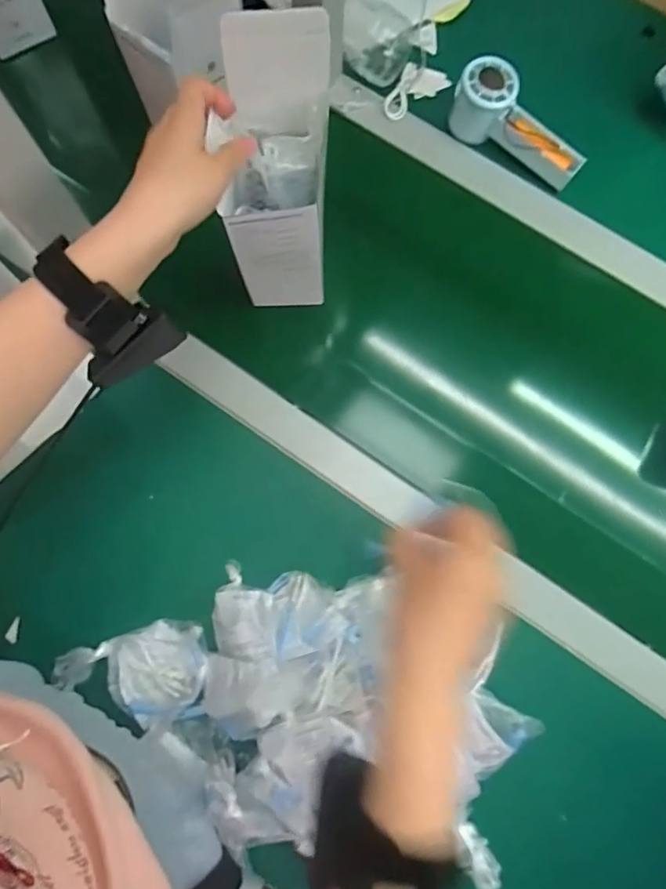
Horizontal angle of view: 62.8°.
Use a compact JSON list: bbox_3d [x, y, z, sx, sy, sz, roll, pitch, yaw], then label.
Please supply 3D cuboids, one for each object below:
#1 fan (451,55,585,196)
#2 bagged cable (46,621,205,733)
[{"bbox_3d":[0.196,-0.334,0.575,0.150,0.067,0.052,35,82,7],"label":"fan"},{"bbox_3d":[-0.168,0.203,0.466,0.126,0.018,0.082,-19,79,-2],"label":"bagged cable"}]

